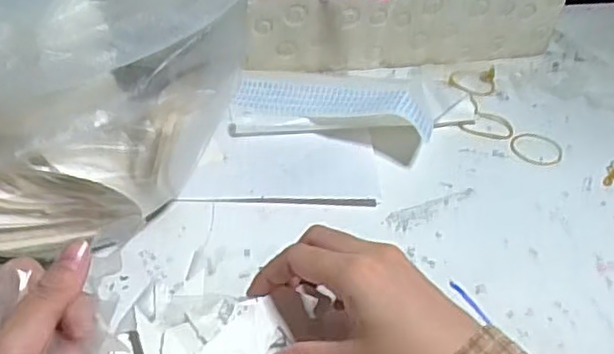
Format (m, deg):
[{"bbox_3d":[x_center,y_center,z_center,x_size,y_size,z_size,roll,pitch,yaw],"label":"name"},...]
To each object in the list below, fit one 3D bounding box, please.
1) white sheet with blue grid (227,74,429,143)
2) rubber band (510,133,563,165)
[{"bbox_3d":[0.020,-0.064,0.544,0.166,0.024,0.074,7,42,20],"label":"white sheet with blue grid"},{"bbox_3d":[0.190,-0.024,0.547,0.042,0.004,0.041,4,44,-4],"label":"rubber band"}]

